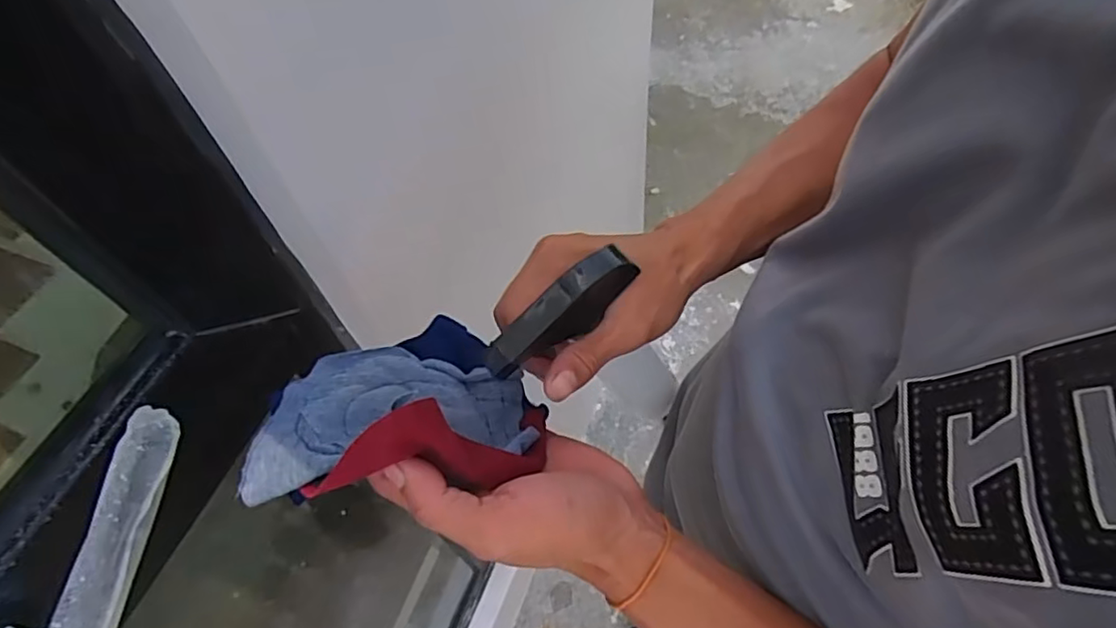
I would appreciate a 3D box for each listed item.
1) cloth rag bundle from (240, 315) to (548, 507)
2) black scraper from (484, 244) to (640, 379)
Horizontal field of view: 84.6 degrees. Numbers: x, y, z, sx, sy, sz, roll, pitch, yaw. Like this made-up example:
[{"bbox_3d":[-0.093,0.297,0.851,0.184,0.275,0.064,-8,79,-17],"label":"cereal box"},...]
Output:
[{"bbox_3d":[-0.079,0.039,0.305,0.127,0.092,0.105,-11,58,-5],"label":"cloth rag bundle"},{"bbox_3d":[0.001,0.000,0.312,0.086,0.031,0.016,-38,63,-9],"label":"black scraper"}]

